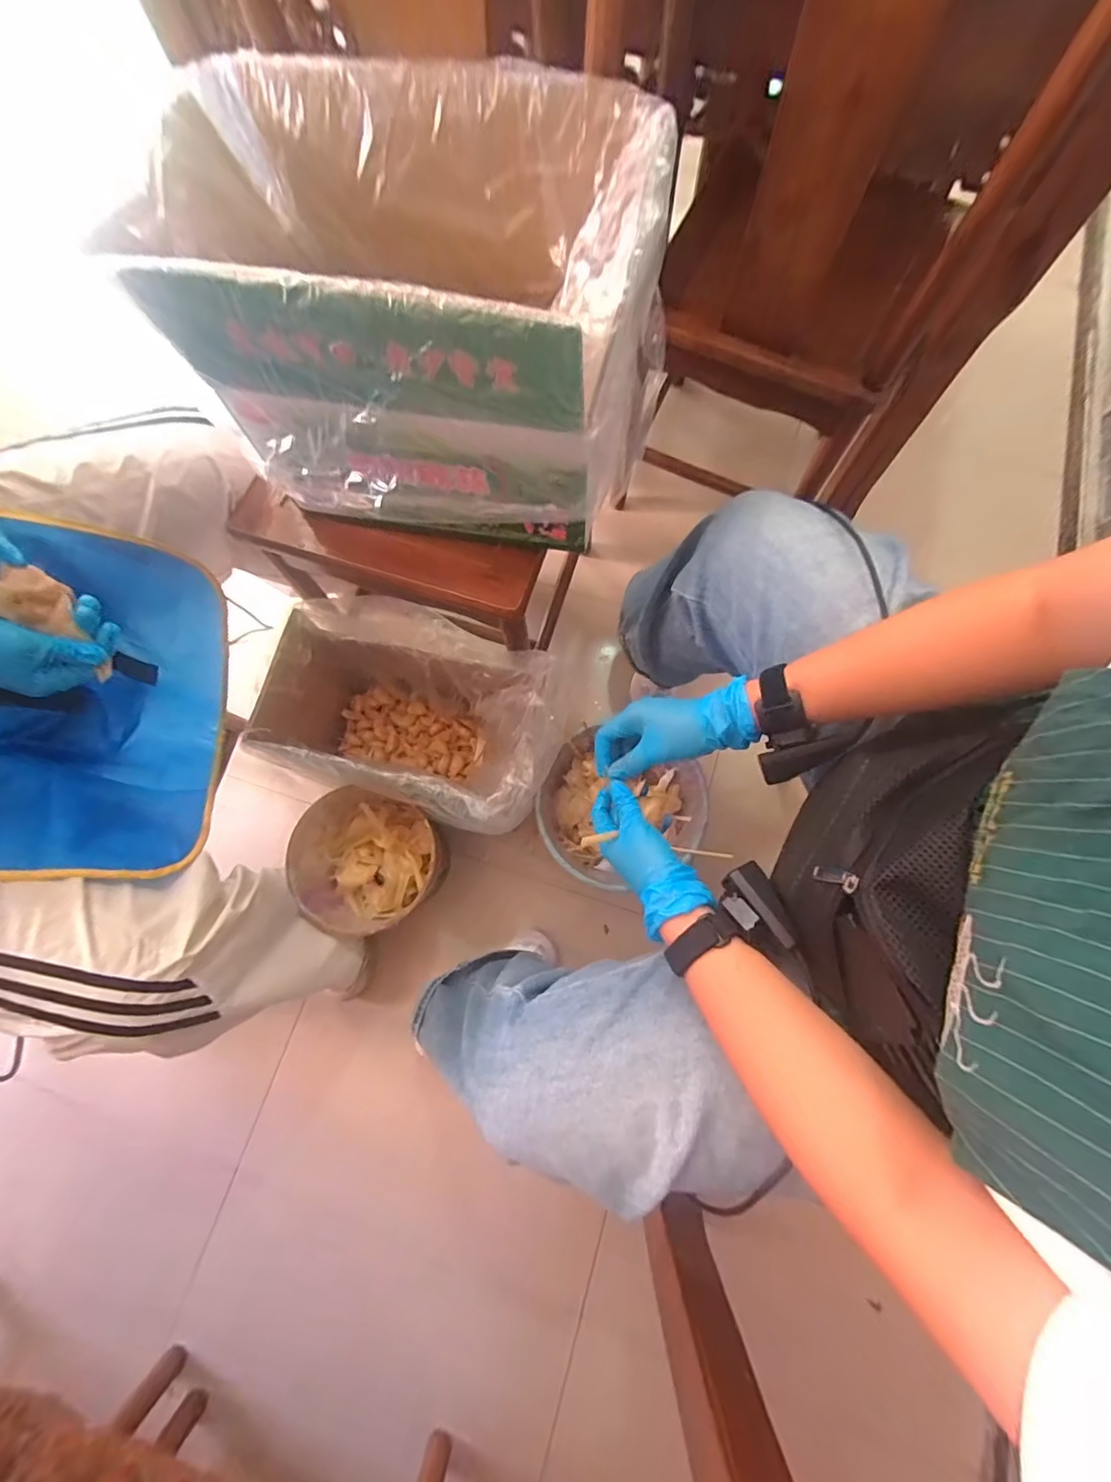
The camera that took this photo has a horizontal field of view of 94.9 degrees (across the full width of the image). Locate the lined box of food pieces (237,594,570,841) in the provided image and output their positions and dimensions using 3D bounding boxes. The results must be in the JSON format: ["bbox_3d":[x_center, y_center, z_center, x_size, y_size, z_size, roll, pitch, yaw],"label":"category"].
[{"bbox_3d":[-0.201,-0.033,0.793,0.407,0.211,0.258,17,77,5],"label":"lined box of food pieces"}]

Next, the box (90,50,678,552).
[{"bbox_3d":[-0.123,-0.386,0.496,0.394,0.249,0.255,10,76,3],"label":"box"}]

